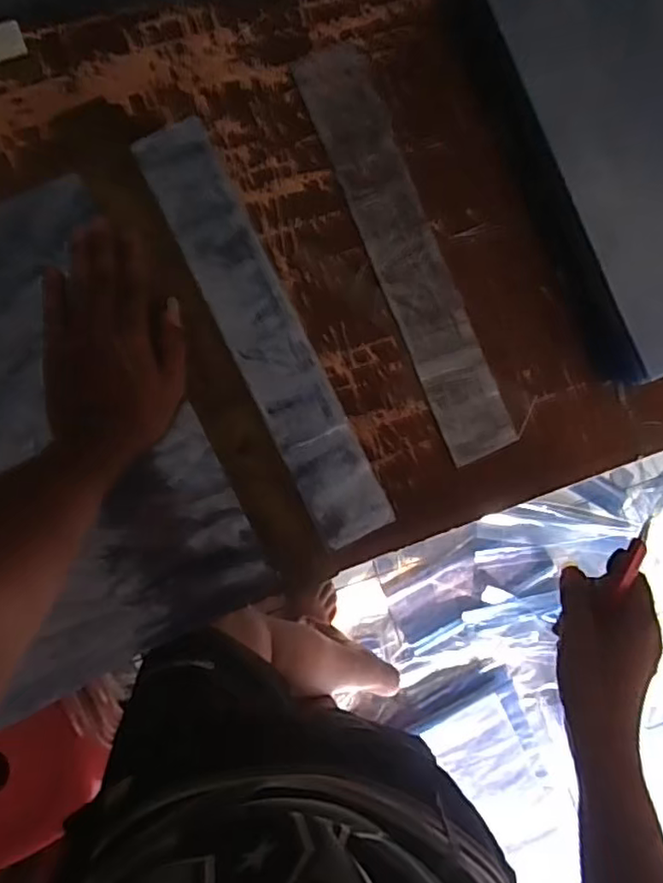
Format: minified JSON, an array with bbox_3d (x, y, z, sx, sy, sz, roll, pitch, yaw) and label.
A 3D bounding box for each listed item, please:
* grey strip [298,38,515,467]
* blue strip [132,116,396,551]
[{"bbox_3d":[0.066,-0.164,0.546,0.062,0.008,0.374,-22,91,-4],"label":"grey strip"},{"bbox_3d":[-0.057,-0.090,0.528,0.062,0.009,0.376,-26,91,-6],"label":"blue strip"}]

